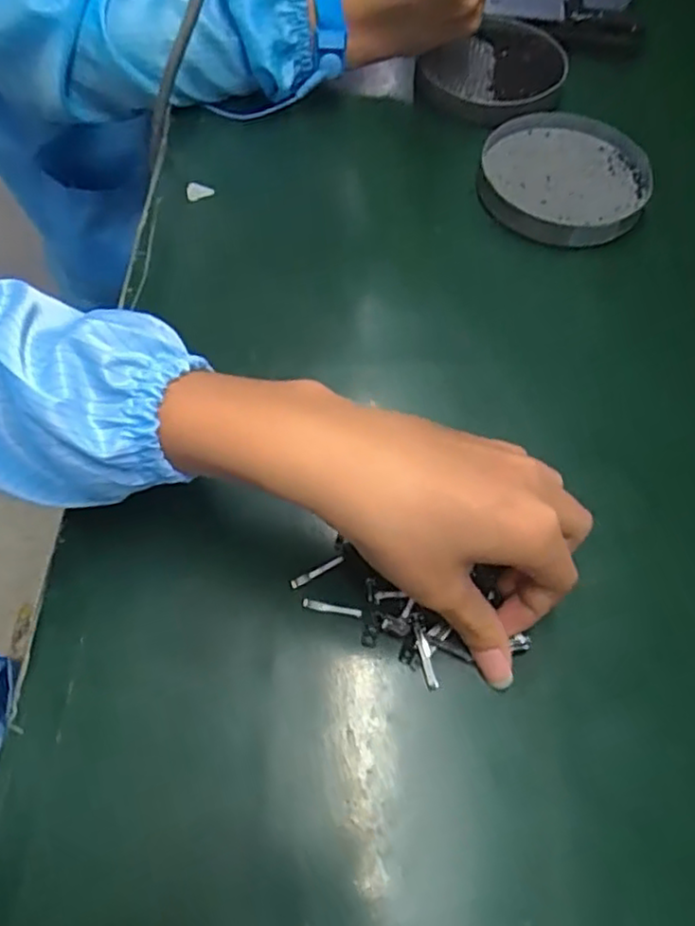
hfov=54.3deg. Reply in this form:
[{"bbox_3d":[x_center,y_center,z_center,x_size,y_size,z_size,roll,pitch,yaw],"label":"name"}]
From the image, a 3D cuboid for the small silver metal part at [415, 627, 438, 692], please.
[{"bbox_3d":[0.036,0.088,0.306,0.006,0.005,0.027,-5,60,-10],"label":"small silver metal part"}]

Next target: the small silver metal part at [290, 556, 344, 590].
[{"bbox_3d":[-0.014,0.052,0.325,0.029,0.004,0.005,-23,64,-19],"label":"small silver metal part"}]

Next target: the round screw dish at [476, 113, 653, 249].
[{"bbox_3d":[0.150,-0.198,0.470,0.111,0.017,0.124,27,59,9],"label":"round screw dish"}]

